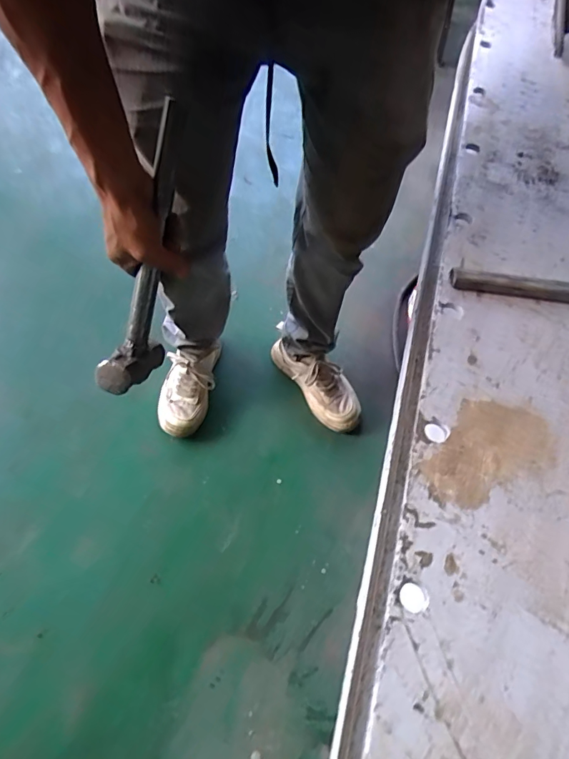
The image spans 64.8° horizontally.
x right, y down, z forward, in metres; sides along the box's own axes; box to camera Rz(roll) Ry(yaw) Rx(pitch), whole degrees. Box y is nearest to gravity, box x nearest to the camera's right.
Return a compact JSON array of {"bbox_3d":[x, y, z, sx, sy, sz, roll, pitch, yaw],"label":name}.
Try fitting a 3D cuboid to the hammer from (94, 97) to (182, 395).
[{"bbox_3d":[-0.155,-0.144,0.529,0.035,0.315,0.101,18,18,6],"label":"hammer"}]

